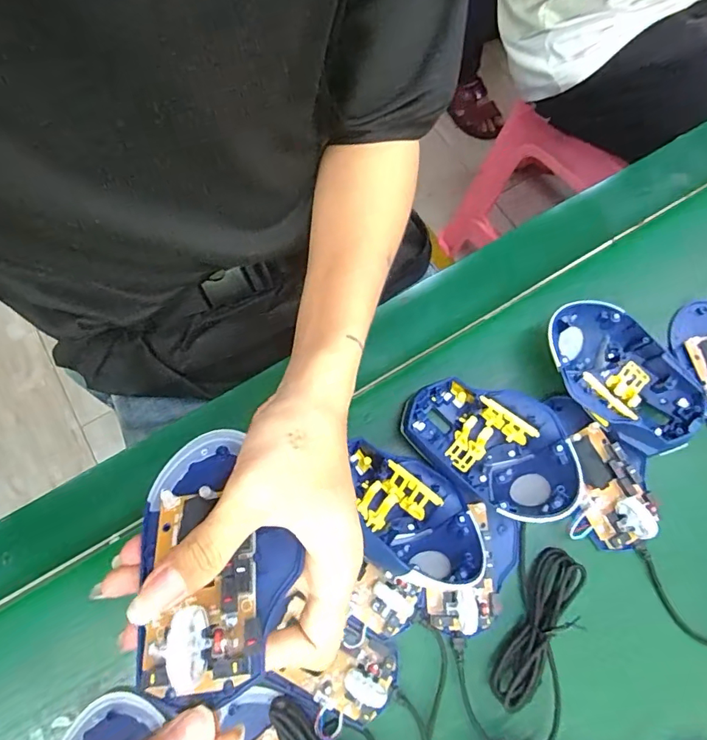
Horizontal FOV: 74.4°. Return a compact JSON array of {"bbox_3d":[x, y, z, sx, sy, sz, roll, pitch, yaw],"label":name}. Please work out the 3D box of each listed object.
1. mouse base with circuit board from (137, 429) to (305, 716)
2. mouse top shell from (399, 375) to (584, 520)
[{"bbox_3d":[-0.064,0.075,0.204,0.067,0.032,0.111,-18,51,-7],"label":"mouse base with circuit board"},{"bbox_3d":[0.093,0.048,0.318,0.117,0.040,0.077,40,78,10],"label":"mouse top shell"}]

